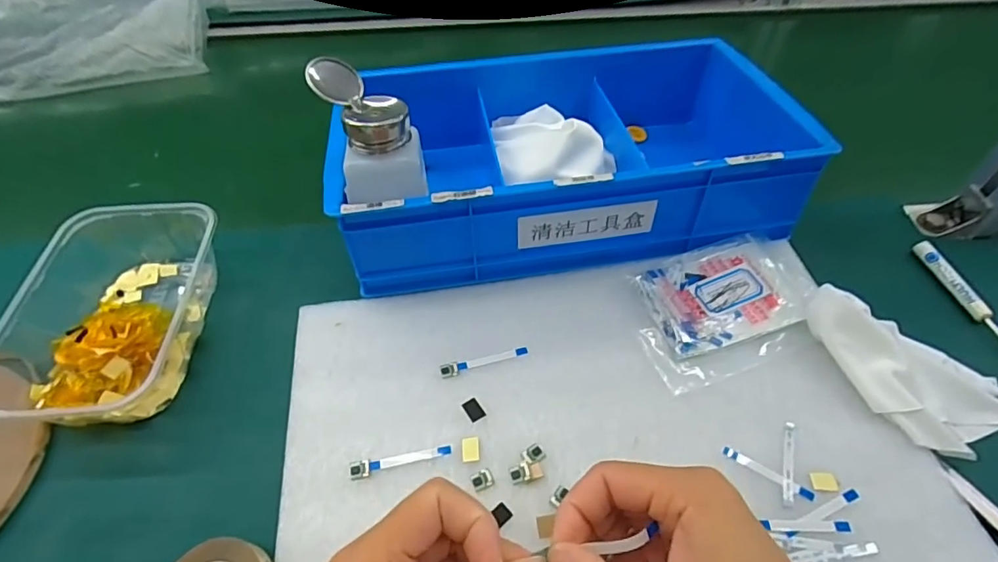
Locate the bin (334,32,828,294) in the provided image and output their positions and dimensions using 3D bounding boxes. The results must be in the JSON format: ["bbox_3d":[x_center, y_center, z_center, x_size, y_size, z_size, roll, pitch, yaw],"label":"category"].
[{"bbox_3d":[0.050,-0.111,0.428,0.345,0.086,0.203,-8,51,-6],"label":"bin"}]

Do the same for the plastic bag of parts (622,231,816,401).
[{"bbox_3d":[0.163,0.015,0.368,0.144,0.012,0.094,-17,52,-13],"label":"plastic bag of parts"}]

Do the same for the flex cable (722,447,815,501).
[{"bbox_3d":[0.155,0.110,0.297,0.050,0.004,0.006,28,56,22],"label":"flex cable"}]

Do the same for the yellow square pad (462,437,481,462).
[{"bbox_3d":[-0.017,0.101,0.311,0.011,0.004,0.015,-3,50,-2],"label":"yellow square pad"}]

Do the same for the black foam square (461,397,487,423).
[{"bbox_3d":[-0.016,0.082,0.327,0.010,0.004,0.015,-29,57,-18],"label":"black foam square"}]

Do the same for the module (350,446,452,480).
[{"bbox_3d":[-0.059,0.107,0.308,0.060,0.004,0.009,-11,51,-8],"label":"module"}]

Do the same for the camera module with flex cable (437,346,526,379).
[{"bbox_3d":[-0.010,0.054,0.348,0.061,0.004,0.010,-12,51,-9],"label":"camera module with flex cable"}]

